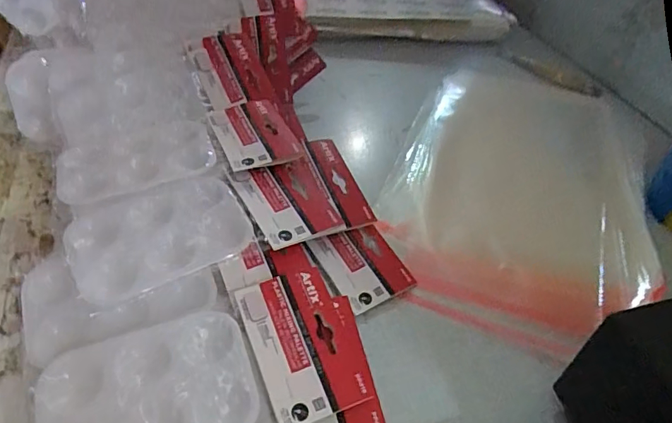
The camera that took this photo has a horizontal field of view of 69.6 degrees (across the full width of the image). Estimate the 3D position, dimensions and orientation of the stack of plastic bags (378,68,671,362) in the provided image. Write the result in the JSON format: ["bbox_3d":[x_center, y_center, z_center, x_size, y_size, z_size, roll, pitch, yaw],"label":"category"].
[{"bbox_3d":[0.186,-0.033,0.482,0.233,0.030,0.362,18,46,15],"label":"stack of plastic bags"}]

